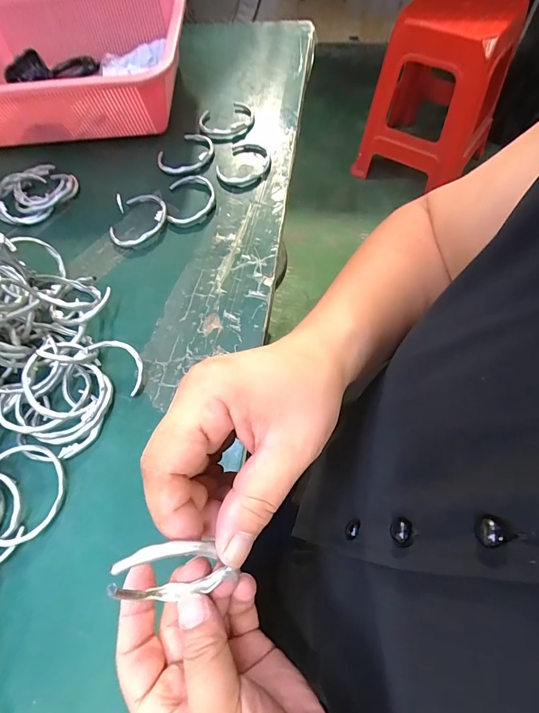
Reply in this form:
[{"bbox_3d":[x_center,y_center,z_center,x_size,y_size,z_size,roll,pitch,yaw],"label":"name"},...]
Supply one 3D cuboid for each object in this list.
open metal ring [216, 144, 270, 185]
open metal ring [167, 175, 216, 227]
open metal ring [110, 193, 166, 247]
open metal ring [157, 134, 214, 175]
[{"bbox_3d":[-0.025,-0.210,0.415,0.052,0.007,0.064,24,68,15],"label":"open metal ring"},{"bbox_3d":[-0.083,-0.168,0.402,0.050,0.006,0.068,-6,64,1],"label":"open metal ring"},{"bbox_3d":[-0.137,-0.142,0.392,0.064,0.014,0.058,-30,66,-10],"label":"open metal ring"},{"bbox_3d":[-0.093,-0.232,0.432,0.068,0.007,0.054,-41,68,-15],"label":"open metal ring"}]

